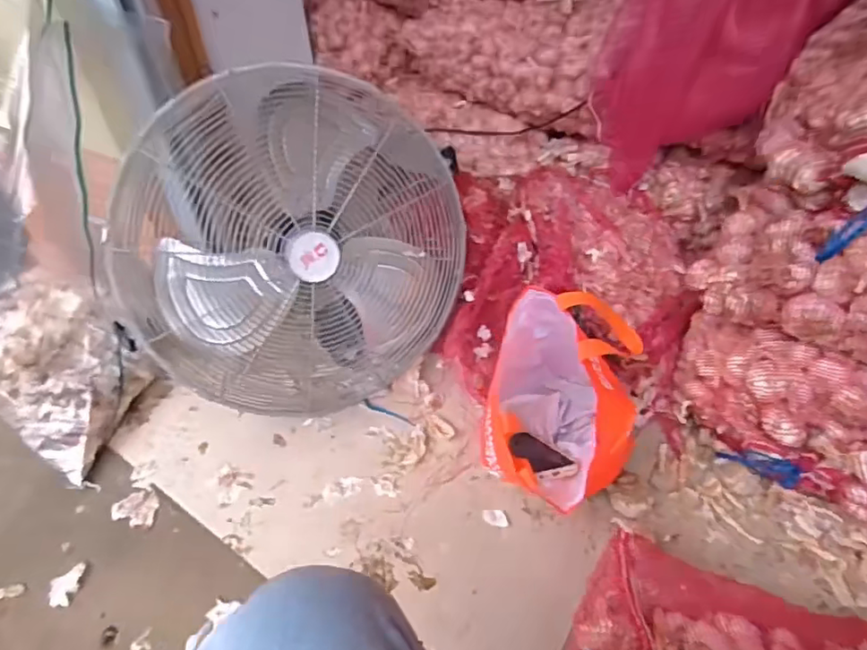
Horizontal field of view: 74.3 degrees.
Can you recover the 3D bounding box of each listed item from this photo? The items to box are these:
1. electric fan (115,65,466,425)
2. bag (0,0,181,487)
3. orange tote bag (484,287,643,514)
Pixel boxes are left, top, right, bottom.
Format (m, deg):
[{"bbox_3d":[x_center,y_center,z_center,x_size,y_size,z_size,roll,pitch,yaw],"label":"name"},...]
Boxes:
[{"bbox_3d":[-0.207,-0.118,0.974,0.560,0.587,0.250,-56,24,-6],"label":"electric fan"},{"bbox_3d":[-0.586,-0.147,0.926,0.296,0.753,0.177,9,11,9],"label":"bag"},{"bbox_3d":[0.187,0.115,0.819,0.200,0.265,0.304,8,46,12],"label":"orange tote bag"}]

